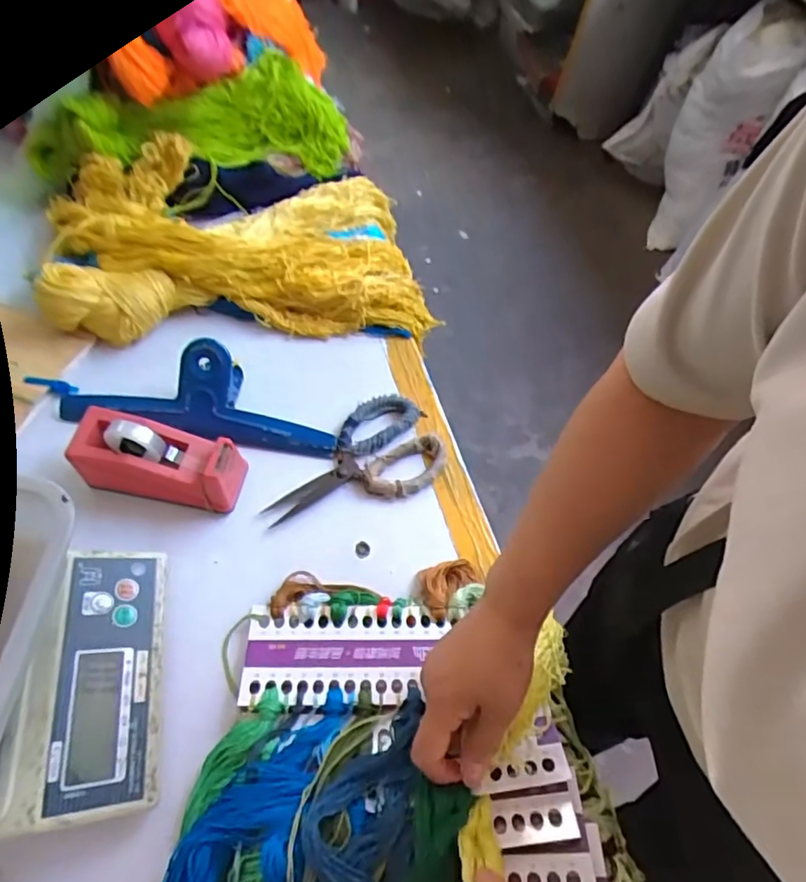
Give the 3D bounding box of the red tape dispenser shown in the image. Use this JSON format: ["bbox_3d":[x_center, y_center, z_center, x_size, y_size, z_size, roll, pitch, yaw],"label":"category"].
[{"bbox_3d":[-0.238,0.020,0.547,0.161,0.074,0.066,11,60,0],"label":"red tape dispenser"}]

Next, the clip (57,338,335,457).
[{"bbox_3d":[-0.222,-0.054,0.593,0.306,0.059,0.101,8,60,-2],"label":"clip"}]

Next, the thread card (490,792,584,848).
[{"bbox_3d":[0.097,0.277,0.403,0.060,0.004,0.029,-8,47,1],"label":"thread card"}]

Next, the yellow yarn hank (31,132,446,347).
[{"bbox_3d":[-0.198,-0.251,0.705,0.466,0.066,0.267,0,60,-6],"label":"yellow yarn hank"}]

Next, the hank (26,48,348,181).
[{"bbox_3d":[-0.256,-0.435,0.747,0.371,0.085,0.126,-10,62,-9],"label":"hank"}]

